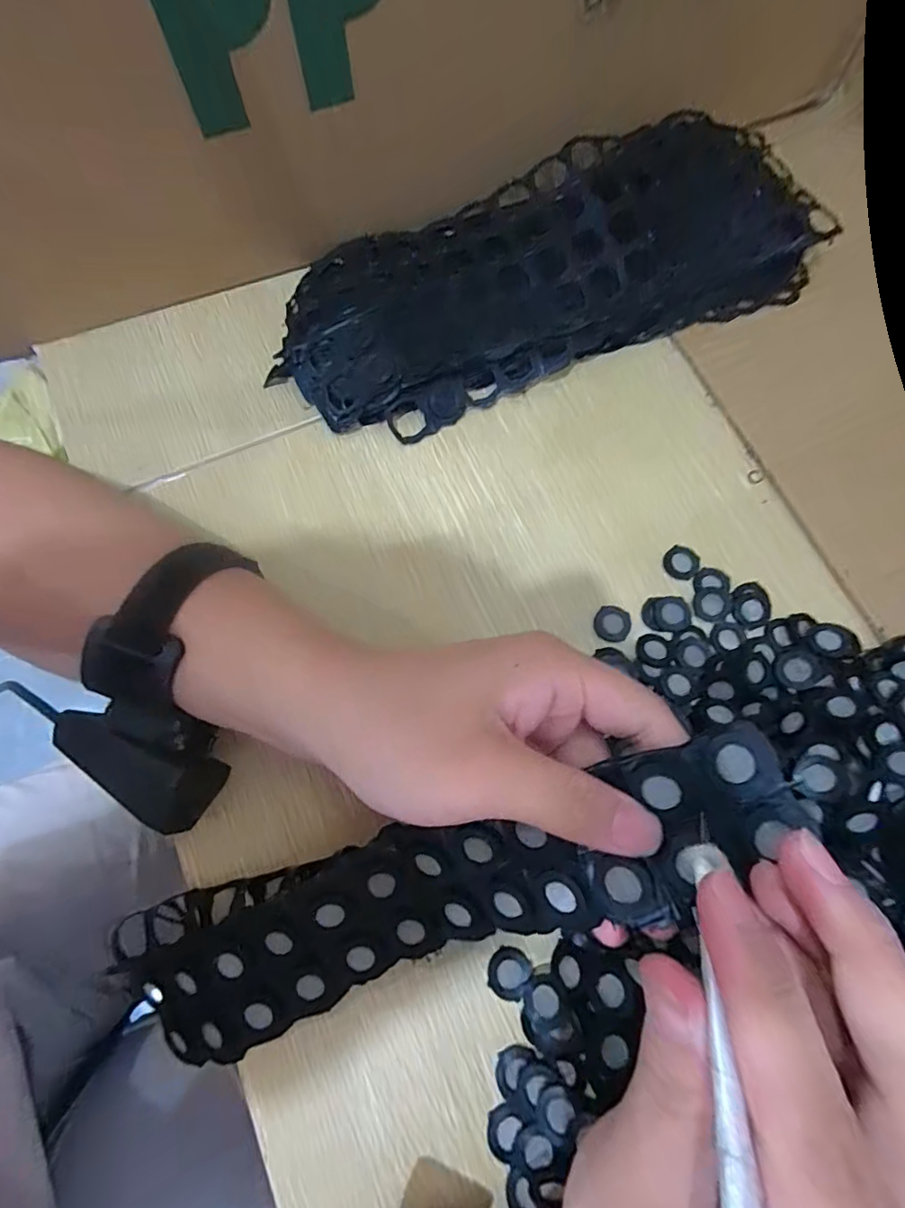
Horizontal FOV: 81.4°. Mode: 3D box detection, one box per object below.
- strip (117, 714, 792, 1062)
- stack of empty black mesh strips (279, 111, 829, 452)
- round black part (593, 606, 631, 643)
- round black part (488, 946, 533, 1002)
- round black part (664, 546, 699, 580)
[{"bbox_3d":[-0.014,0.114,0.200,0.268,0.031,0.058,-26,73,17],"label":"strip"},{"bbox_3d":[0.055,-0.198,0.314,0.315,0.039,0.123,-23,74,-6],"label":"stack of empty black mesh strips"},{"bbox_3d":[0.082,0.010,0.268,0.018,0.004,0.018,0,73,0],"label":"round black part"},{"bbox_3d":[0.024,0.156,0.222,0.017,0.004,0.018,0,73,0],"label":"round black part"},{"bbox_3d":[0.122,-0.022,0.279,0.018,0.004,0.019,0,73,0],"label":"round black part"}]

